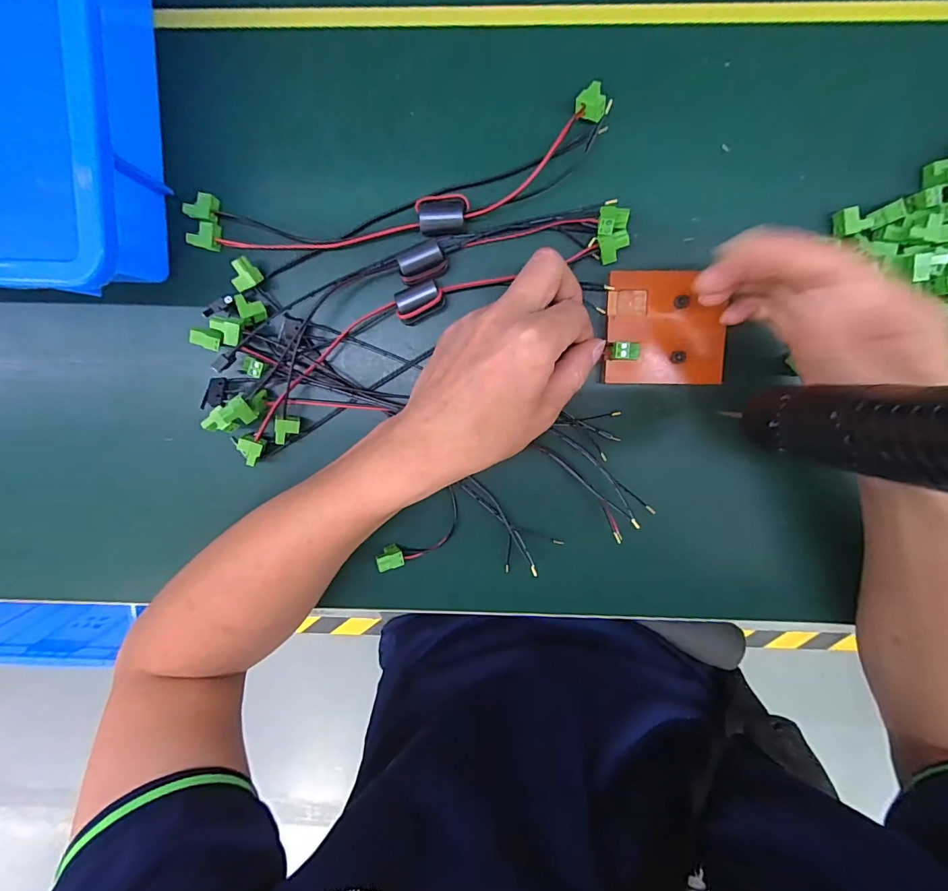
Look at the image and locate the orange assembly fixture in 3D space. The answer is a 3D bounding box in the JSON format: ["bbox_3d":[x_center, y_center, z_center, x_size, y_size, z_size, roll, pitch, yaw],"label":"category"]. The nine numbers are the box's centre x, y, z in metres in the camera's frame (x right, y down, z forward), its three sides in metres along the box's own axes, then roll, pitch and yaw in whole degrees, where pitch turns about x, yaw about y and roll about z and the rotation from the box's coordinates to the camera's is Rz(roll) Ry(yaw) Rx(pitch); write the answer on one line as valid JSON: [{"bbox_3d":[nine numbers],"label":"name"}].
[{"bbox_3d":[0.126,-0.077,0.308,0.075,0.010,0.071,1,100,0],"label":"orange assembly fixture"}]

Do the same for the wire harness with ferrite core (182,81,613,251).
[{"bbox_3d":[-0.049,-0.161,0.299,0.279,0.021,0.058,-13,100,3],"label":"wire harness with ferrite core"}]

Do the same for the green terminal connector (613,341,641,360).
[{"bbox_3d":[0.100,-0.062,0.305,0.019,0.009,0.011,4,100,2],"label":"green terminal connector"}]

